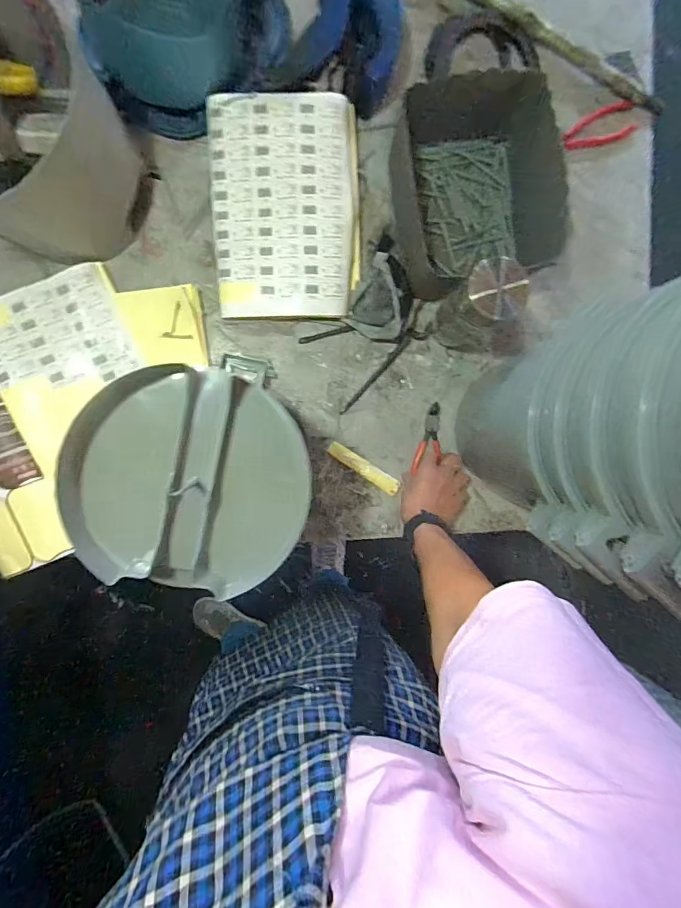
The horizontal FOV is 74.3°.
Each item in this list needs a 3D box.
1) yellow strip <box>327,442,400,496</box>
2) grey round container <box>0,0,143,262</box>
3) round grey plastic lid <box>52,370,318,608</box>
[{"bbox_3d":[0.034,0.022,0.661,0.116,0.017,0.024,32,91,-5],"label":"yellow strip"},{"bbox_3d":[-0.364,-0.371,0.514,0.199,0.195,0.225,24,92,-4],"label":"grey round container"},{"bbox_3d":[-0.133,0.025,0.402,0.203,0.041,0.196,0,93,-3],"label":"round grey plastic lid"}]

